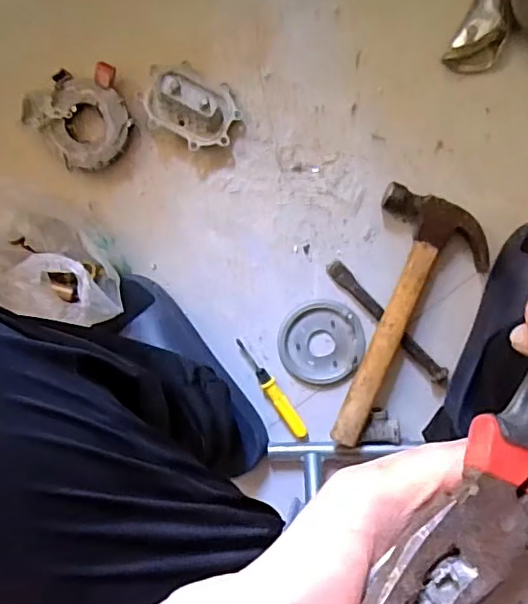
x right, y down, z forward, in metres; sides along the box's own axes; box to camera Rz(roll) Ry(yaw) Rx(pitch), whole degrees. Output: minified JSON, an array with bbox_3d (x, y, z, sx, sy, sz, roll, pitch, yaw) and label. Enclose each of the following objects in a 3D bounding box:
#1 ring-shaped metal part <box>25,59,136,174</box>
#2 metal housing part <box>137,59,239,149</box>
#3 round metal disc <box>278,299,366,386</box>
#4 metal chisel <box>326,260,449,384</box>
[{"bbox_3d":[-0.202,-0.212,0.642,0.108,0.036,0.110,0,98,2],"label":"ring-shaped metal part"},{"bbox_3d":[-0.083,-0.219,0.628,0.106,0.049,0.077,27,98,-2],"label":"metal housing part"},{"bbox_3d":[0.070,0.049,0.677,0.100,0.012,0.099,0,98,2],"label":"round metal disc"},{"bbox_3d":[0.148,0.024,0.678,0.021,0.019,0.192,-44,95,7],"label":"metal chisel"}]

